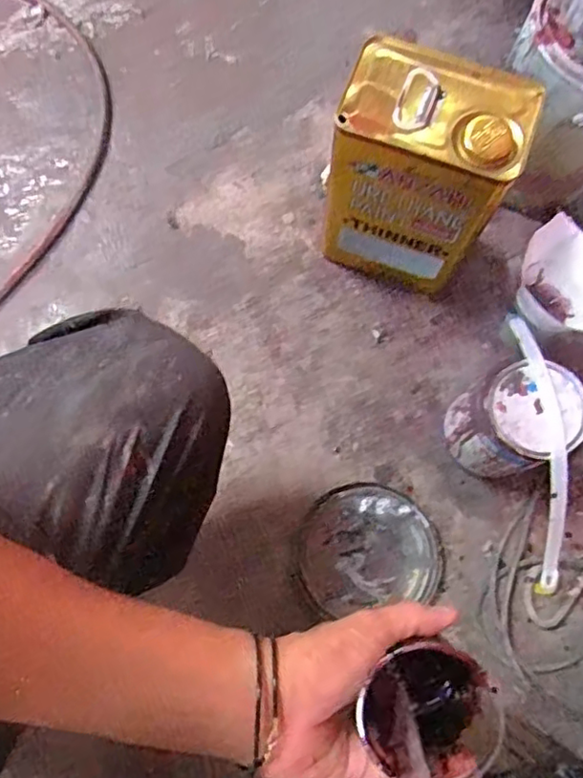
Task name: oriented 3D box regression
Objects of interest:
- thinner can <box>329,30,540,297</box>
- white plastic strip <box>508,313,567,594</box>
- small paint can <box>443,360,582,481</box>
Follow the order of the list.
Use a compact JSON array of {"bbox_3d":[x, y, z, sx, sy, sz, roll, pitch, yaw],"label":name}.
[{"bbox_3d":[0.120,-0.206,0.621,0.156,0.251,0.103,19,74,3],"label":"thinner can"},{"bbox_3d":[0.246,0.077,0.592,0.023,0.076,0.293,-8,97,-2],"label":"white plastic strip"},{"bbox_3d":[0.224,0.035,0.627,0.107,0.132,0.102,-18,78,-4],"label":"small paint can"}]

